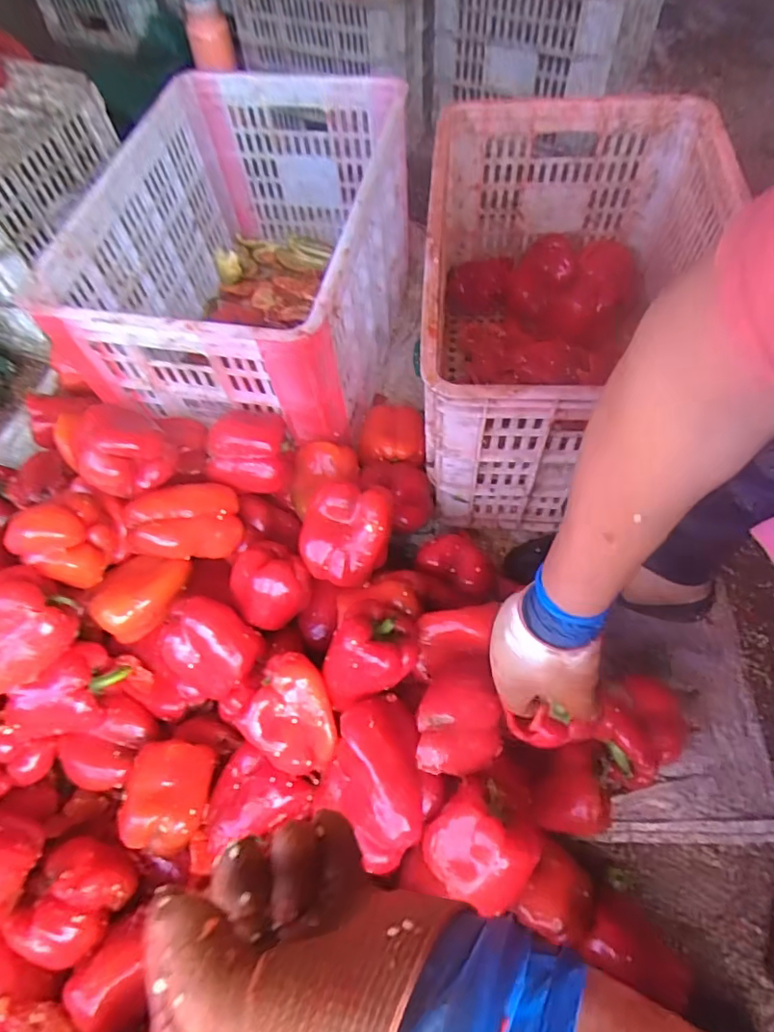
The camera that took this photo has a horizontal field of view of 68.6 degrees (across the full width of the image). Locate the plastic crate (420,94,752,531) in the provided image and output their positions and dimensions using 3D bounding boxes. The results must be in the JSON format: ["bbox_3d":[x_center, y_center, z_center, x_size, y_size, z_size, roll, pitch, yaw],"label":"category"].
[{"bbox_3d":[0.234,-0.275,0.761,0.349,0.279,0.516,3,62,5],"label":"plastic crate"}]

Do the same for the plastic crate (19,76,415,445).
[{"bbox_3d":[-0.178,-0.350,0.813,0.342,0.271,0.495,11,63,9],"label":"plastic crate"}]

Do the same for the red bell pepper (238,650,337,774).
[{"bbox_3d":[-0.092,0.193,0.557,0.091,0.054,0.096,-1,62,3],"label":"red bell pepper"}]

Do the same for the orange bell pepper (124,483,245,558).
[{"bbox_3d":[-0.228,0.008,0.638,0.117,0.070,0.083,-4,92,-28],"label":"orange bell pepper"}]

